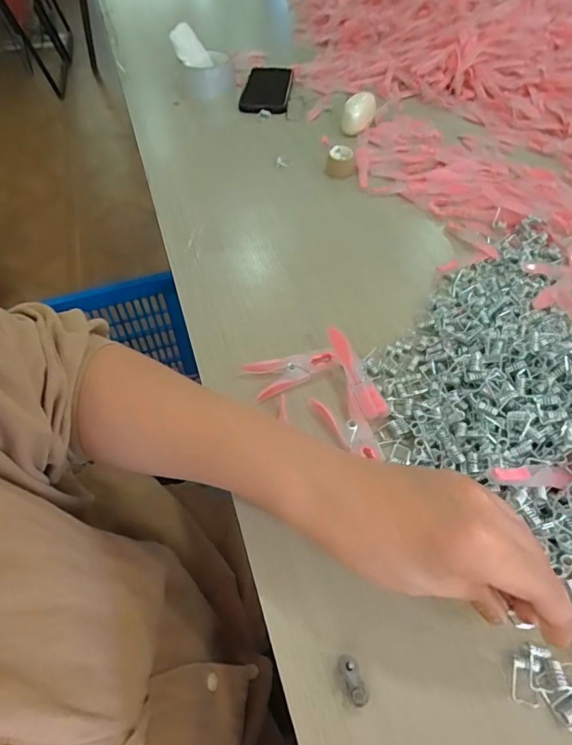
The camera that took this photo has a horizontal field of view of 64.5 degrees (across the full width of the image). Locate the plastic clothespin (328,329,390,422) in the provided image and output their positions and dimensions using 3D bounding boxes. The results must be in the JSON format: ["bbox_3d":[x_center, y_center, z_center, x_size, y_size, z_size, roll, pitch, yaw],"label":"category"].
[{"bbox_3d":[0.054,0.001,0.353,0.016,0.019,0.077,-22,74,-16],"label":"plastic clothespin"}]

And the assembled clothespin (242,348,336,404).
[{"bbox_3d":[0.006,-0.003,0.371,0.073,0.018,0.032,-20,54,-15],"label":"assembled clothespin"}]

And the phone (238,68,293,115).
[{"bbox_3d":[-0.029,-0.415,0.662,0.068,0.017,0.117,3,52,3],"label":"phone"}]

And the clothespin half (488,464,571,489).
[{"bbox_3d":[0.158,0.066,0.292,0.059,0.011,0.014,7,50,-15],"label":"clothespin half"}]

